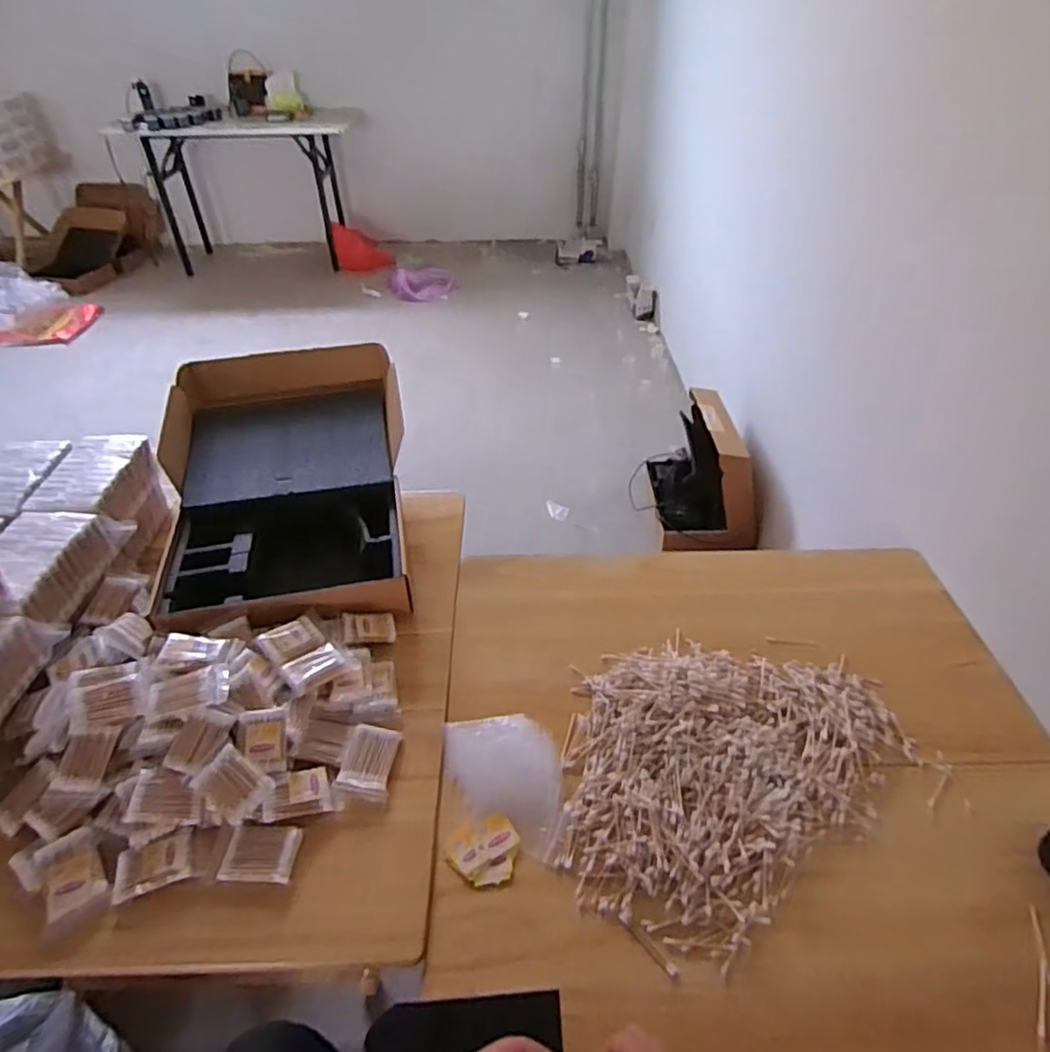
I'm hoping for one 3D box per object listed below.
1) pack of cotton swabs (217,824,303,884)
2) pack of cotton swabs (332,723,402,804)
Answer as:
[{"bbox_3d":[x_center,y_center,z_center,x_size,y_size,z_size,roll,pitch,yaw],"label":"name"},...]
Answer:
[{"bbox_3d":[-0.291,0.358,0.710,0.076,0.012,0.056,1,40,2],"label":"pack of cotton swabs"},{"bbox_3d":[-0.191,0.288,0.793,0.059,0.020,0.082,6,41,6],"label":"pack of cotton swabs"}]

